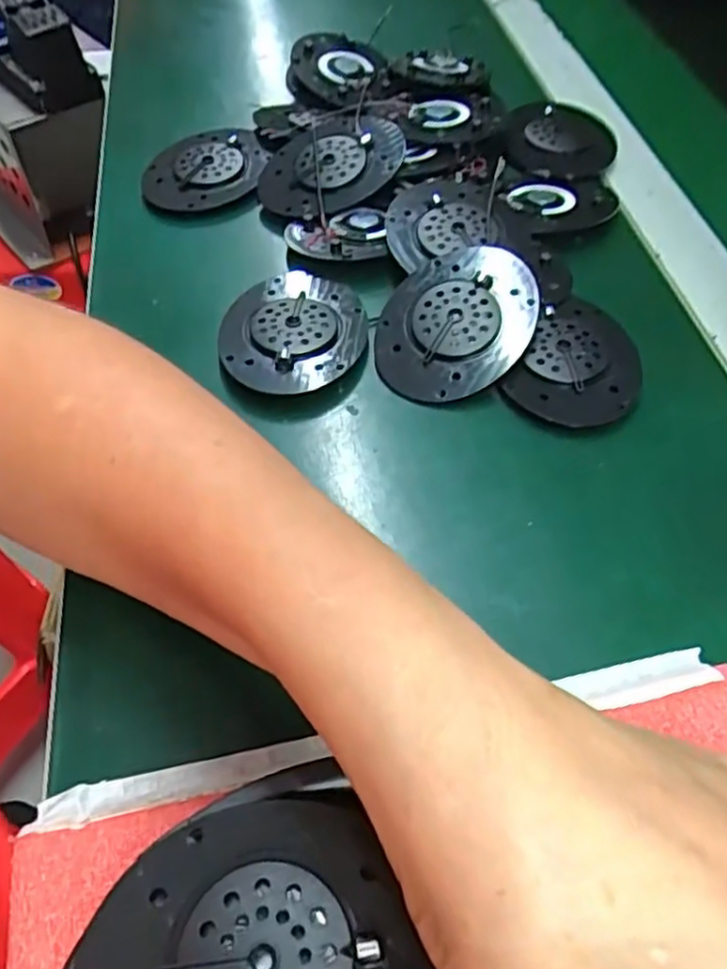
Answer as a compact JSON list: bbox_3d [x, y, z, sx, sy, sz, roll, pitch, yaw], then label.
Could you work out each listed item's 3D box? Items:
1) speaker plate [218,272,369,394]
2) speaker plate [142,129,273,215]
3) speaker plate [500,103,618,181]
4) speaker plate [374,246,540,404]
[{"bbox_3d":[-0.033,-0.076,0.338,0.066,0.008,0.083,-2,54,0],"label":"speaker plate"},{"bbox_3d":[-0.094,-0.187,0.421,0.074,0.013,0.062,-14,55,-9],"label":"speaker plate"},{"bbox_3d":[0.120,-0.210,0.436,0.065,0.015,0.076,19,57,14],"label":"speaker plate"},{"bbox_3d":[0.044,-0.077,0.333,0.066,0.007,0.087,16,72,17],"label":"speaker plate"}]

